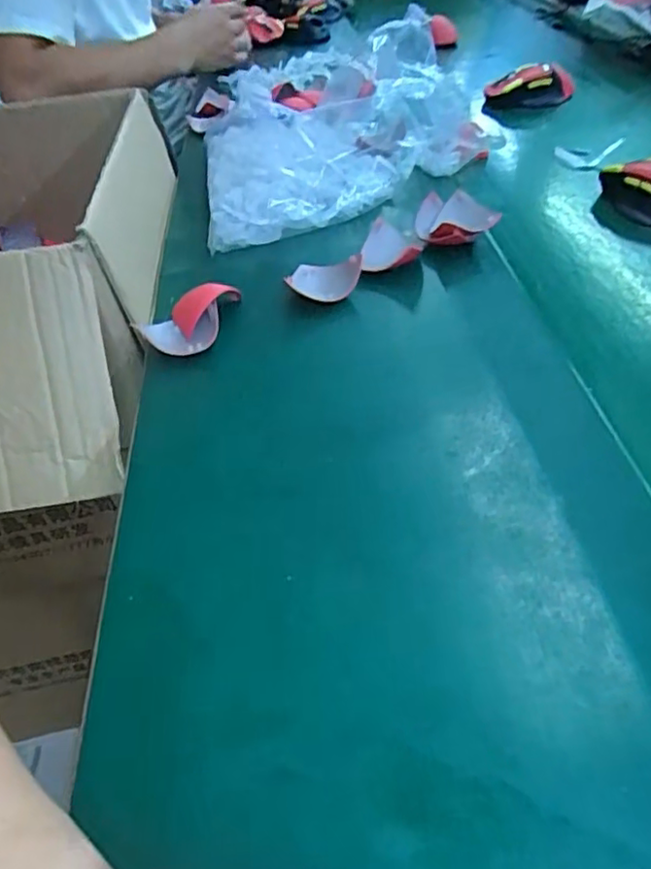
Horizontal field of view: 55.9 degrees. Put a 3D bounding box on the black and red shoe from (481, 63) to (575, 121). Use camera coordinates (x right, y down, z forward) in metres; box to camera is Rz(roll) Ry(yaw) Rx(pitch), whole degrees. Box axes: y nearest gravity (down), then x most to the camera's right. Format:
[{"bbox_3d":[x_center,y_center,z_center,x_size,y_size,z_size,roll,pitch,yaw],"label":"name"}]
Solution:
[{"bbox_3d":[0.279,-0.462,0.825,0.129,0.049,0.042,-25,47,-16],"label":"black and red shoe"}]

